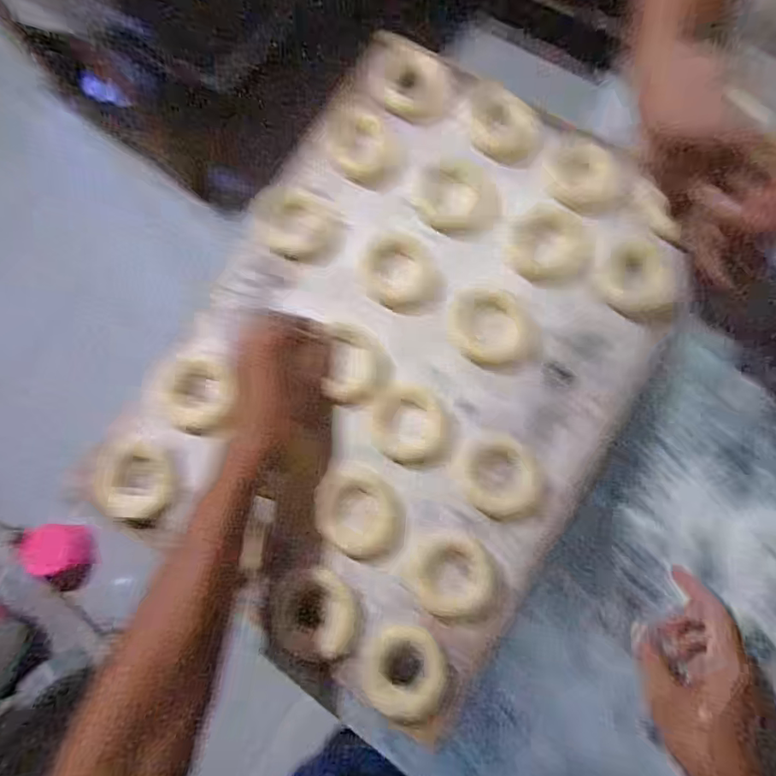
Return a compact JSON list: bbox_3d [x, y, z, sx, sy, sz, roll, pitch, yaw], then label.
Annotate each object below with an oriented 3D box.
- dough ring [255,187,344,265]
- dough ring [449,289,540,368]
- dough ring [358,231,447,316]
[{"bbox_3d":[-0.091,-0.169,0.538,0.078,0.018,0.088,-25,79,-4],"label":"dough ring"},{"bbox_3d":[0.103,-0.059,0.504,0.084,0.010,0.078,0,79,1],"label":"dough ring"},{"bbox_3d":[0.013,-0.116,0.529,0.074,0.016,0.099,-27,79,-4],"label":"dough ring"}]

